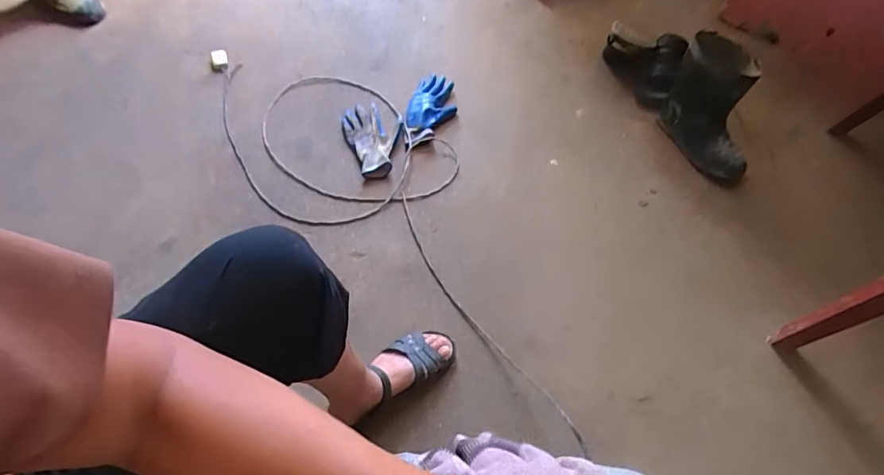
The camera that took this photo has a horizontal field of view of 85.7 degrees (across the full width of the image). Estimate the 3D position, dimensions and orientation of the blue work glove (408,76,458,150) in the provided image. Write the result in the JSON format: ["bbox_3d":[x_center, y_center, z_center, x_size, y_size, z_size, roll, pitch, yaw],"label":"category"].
[{"bbox_3d":[-0.024,-0.326,1.207,0.110,0.033,0.246,16,61,6],"label":"blue work glove"}]

